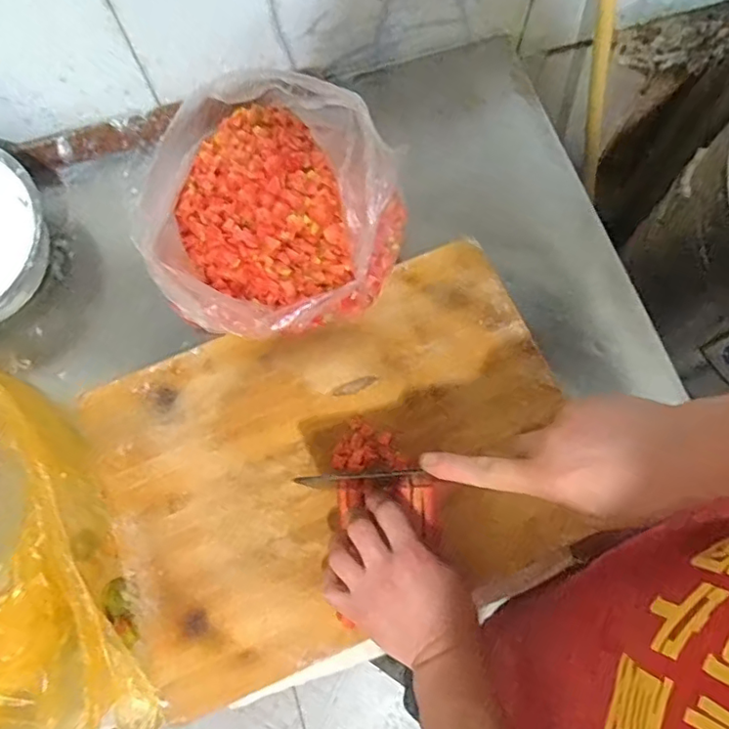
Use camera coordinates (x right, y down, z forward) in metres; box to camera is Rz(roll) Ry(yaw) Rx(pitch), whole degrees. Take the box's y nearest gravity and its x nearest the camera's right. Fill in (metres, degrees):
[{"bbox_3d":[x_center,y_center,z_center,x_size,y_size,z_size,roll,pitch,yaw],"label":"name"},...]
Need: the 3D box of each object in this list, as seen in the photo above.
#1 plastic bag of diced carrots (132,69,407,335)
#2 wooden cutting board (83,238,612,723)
[{"bbox_3d":[-0.094,-0.136,0.541,0.231,0.119,0.235,30,76,9],"label":"plastic bag of diced carrots"},{"bbox_3d":[-0.018,0.086,0.533,0.422,0.026,0.314,-24,75,-7],"label":"wooden cutting board"}]

